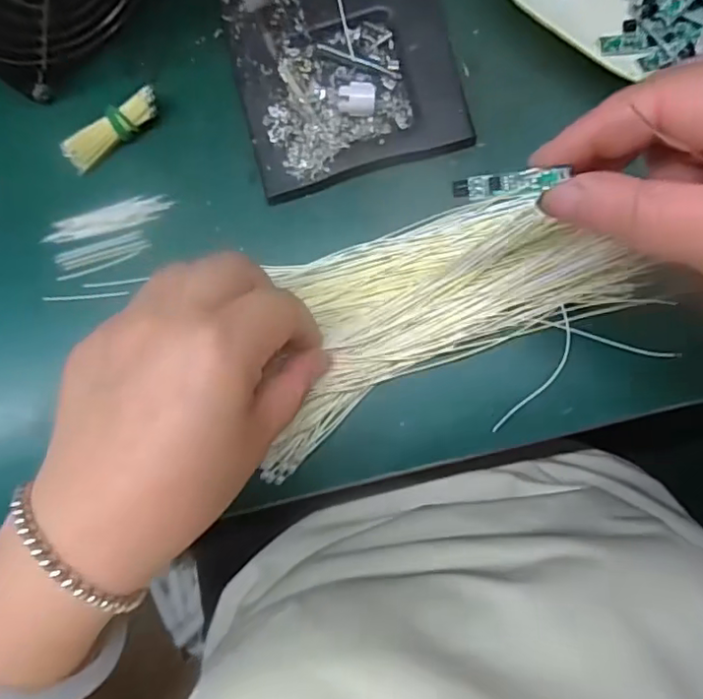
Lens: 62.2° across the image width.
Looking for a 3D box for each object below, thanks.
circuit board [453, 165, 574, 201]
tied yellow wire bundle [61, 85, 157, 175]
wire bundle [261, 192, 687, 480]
[{"bbox_3d":[0.051,-0.053,0.186,0.035,0.004,0.008,-4,92,12],"label":"circuit board"},{"bbox_3d":[-0.115,-0.106,0.281,0.052,0.014,0.013,-34,85,4],"label":"tied yellow wire bundle"},{"bbox_3d":[0.035,-0.018,0.264,0.181,0.017,0.080,-23,90,6],"label":"wire bundle"}]

